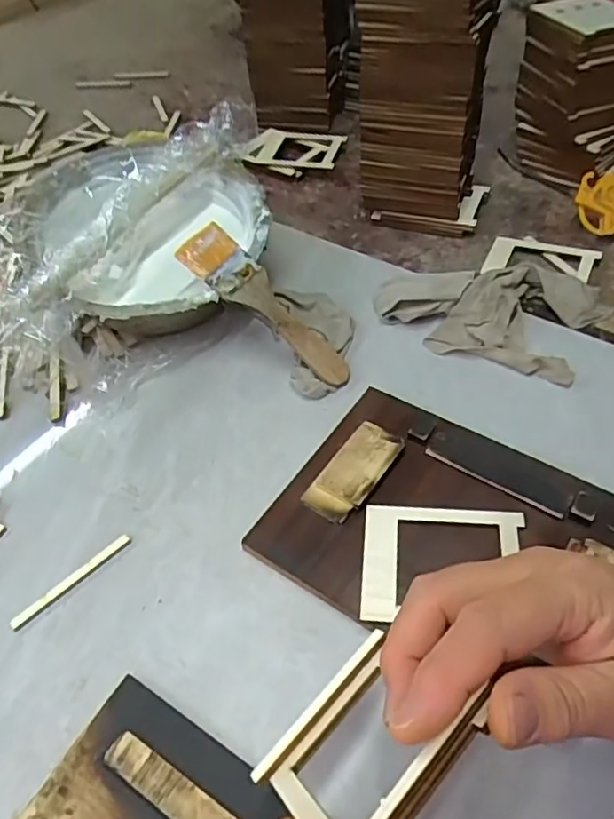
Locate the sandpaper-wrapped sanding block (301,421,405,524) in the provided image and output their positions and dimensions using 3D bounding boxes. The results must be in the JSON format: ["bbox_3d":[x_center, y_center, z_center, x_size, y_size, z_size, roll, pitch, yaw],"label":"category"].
[{"bbox_3d":[0.030,0.038,0.381,0.035,0.008,0.071,26,57,25],"label":"sandpaper-wrapped sanding block"}]

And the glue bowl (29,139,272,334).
[{"bbox_3d":[-0.118,-0.133,0.496,0.168,0.097,0.183,-3,50,3],"label":"glue bowl"}]

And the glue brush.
[{"bbox_3d":[-0.027,-0.075,0.445,0.149,0.011,0.038,42,60,-4],"label":"glue brush"}]

